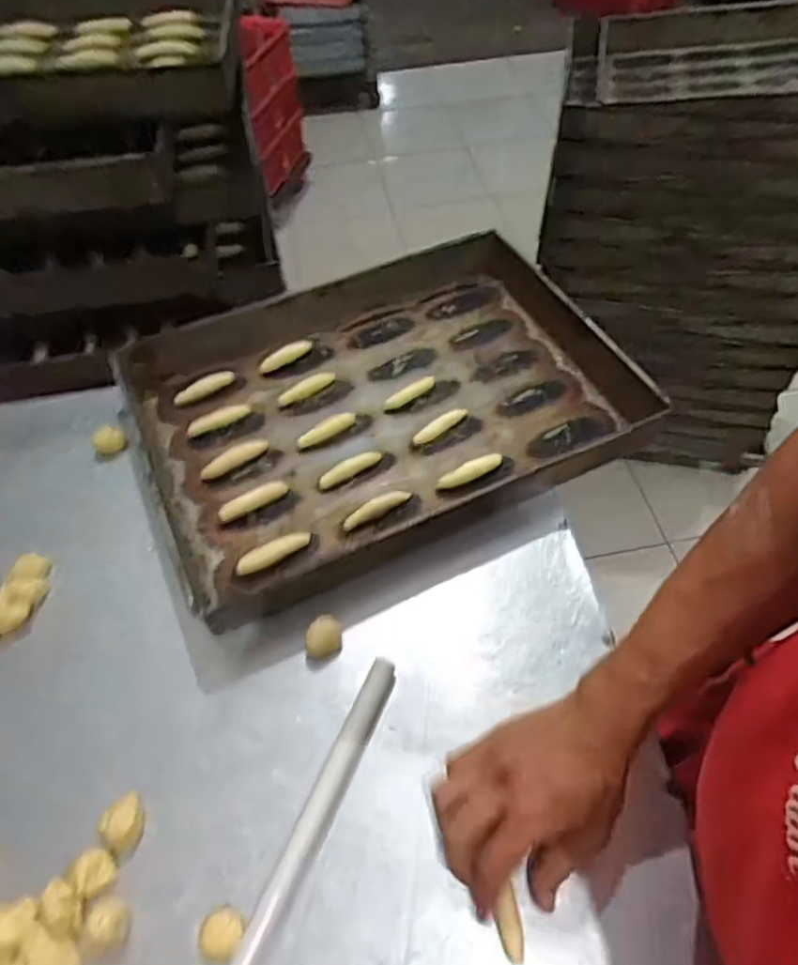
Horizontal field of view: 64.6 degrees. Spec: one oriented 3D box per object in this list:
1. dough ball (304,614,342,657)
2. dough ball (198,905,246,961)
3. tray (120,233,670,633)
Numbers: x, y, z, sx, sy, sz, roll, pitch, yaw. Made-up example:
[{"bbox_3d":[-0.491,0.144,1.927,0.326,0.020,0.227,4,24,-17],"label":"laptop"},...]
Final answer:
[{"bbox_3d":[-0.067,0.136,0.559,0.032,0.019,0.029,-13,55,-7],"label":"dough ball"},{"bbox_3d":[-0.123,0.314,0.441,0.027,0.025,0.028,-1,55,2],"label":"dough ball"},{"bbox_3d":[-0.022,-0.103,0.708,0.522,0.054,0.385,-21,57,-12],"label":"tray"}]

